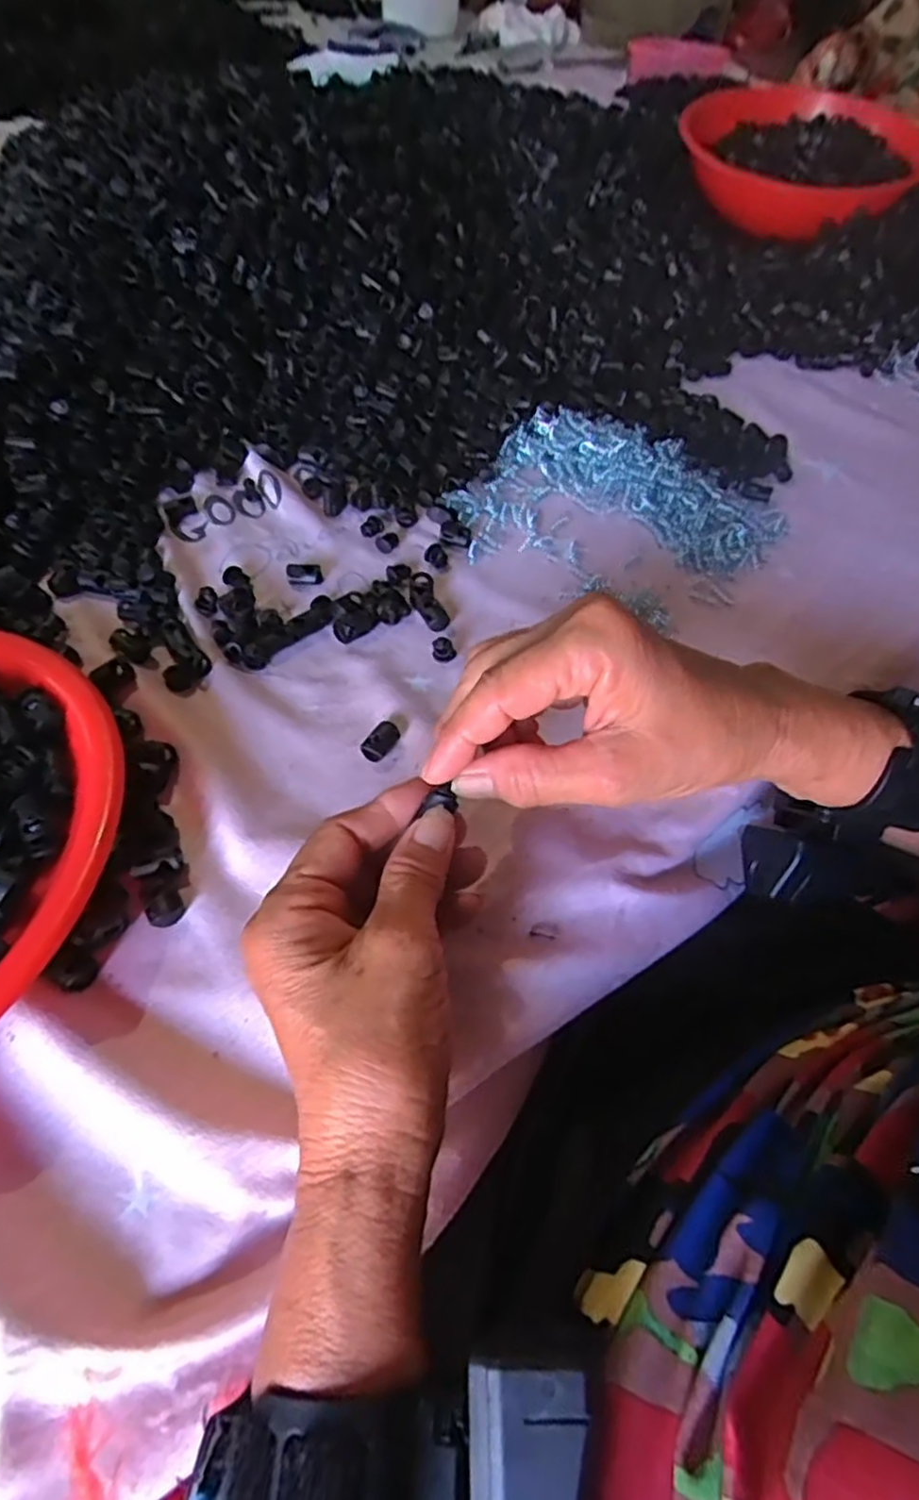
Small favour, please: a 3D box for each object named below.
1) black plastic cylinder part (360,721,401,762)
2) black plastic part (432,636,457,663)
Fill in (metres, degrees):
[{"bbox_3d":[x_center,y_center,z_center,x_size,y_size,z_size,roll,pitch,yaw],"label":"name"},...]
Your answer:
[{"bbox_3d":[-0.039,-0.004,0.350,0.013,0.010,0.020,31,58,19],"label":"black plastic cylinder part"},{"bbox_3d":[-0.008,-0.055,0.386,0.013,0.014,0.007,4,57,0],"label":"black plastic part"}]

